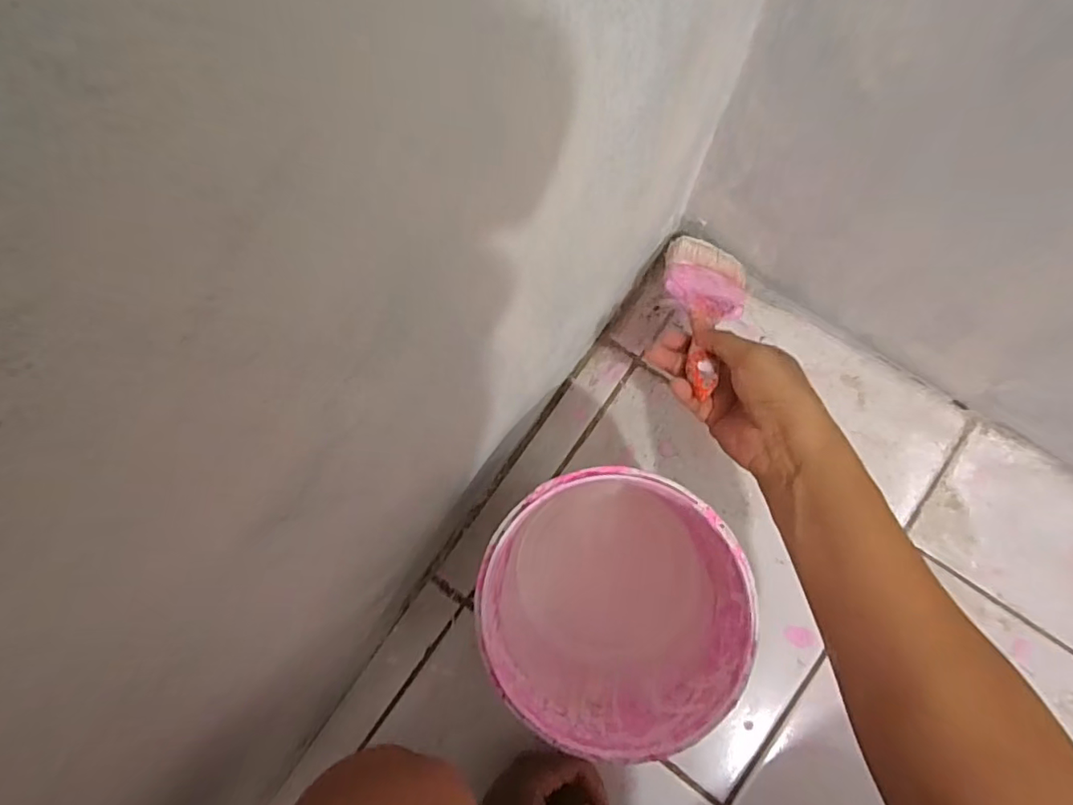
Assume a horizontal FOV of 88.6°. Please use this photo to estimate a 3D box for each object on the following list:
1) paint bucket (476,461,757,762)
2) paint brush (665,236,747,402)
[{"bbox_3d":[0.059,0.147,0.452,0.178,0.195,0.179,-1,82,6],"label":"paint bucket"},{"bbox_3d":[0.144,-0.080,0.469,0.073,0.019,0.198,11,48,7],"label":"paint brush"}]

